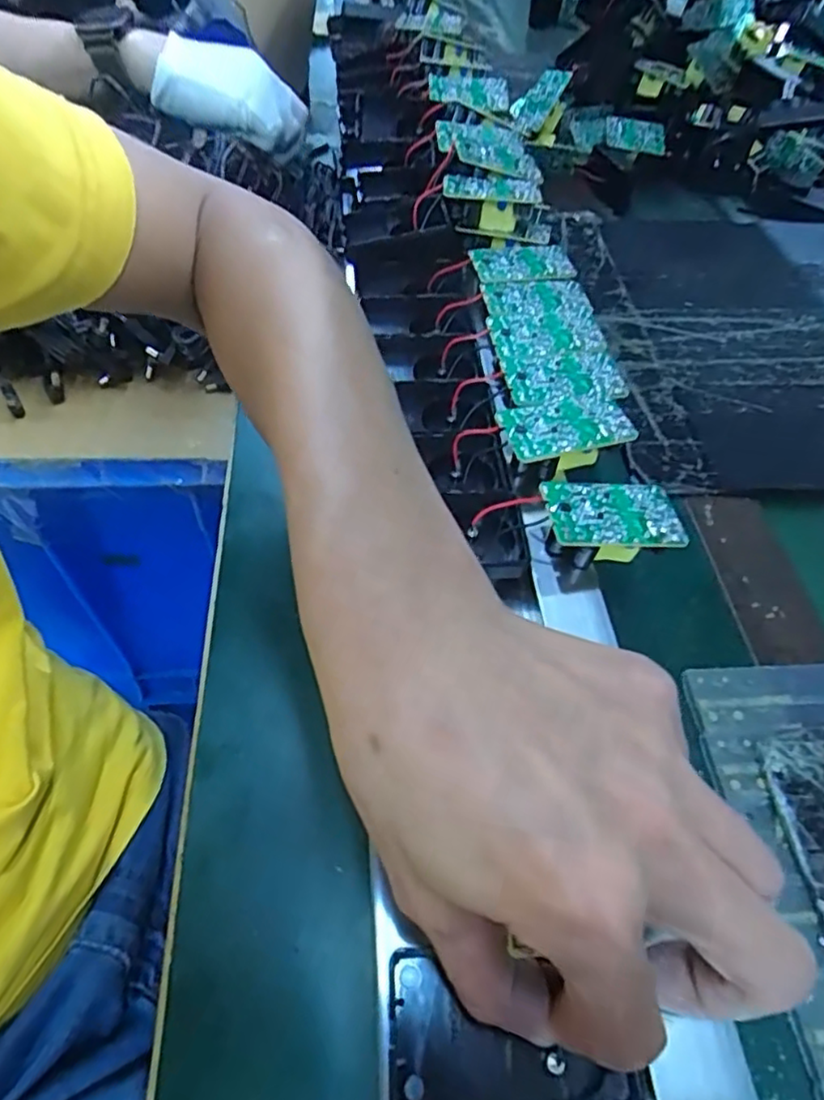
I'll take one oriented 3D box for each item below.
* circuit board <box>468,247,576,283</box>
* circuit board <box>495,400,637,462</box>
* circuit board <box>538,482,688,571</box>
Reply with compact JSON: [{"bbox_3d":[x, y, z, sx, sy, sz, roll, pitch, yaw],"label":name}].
[{"bbox_3d":[0.070,-0.185,0.415,0.061,0.008,0.035,-4,53,-7],"label":"circuit board"},{"bbox_3d":[0.078,-0.063,0.325,0.063,0.006,0.035,-10,54,-11],"label":"circuit board"},{"bbox_3d":[0.090,-0.011,0.300,0.067,0.023,0.038,-4,53,-6],"label":"circuit board"}]

